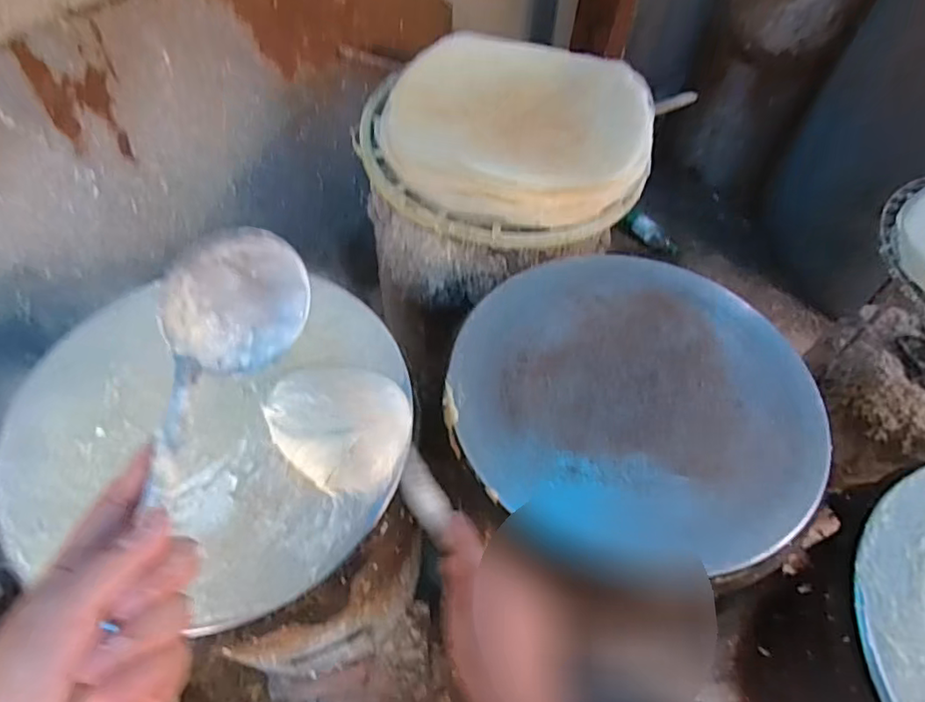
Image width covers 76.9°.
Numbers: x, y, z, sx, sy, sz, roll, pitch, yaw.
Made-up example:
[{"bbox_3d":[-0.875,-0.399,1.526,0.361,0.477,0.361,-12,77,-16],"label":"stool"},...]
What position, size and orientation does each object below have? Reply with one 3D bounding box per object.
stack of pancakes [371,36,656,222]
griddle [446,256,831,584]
[{"bbox_3d":[0.075,-0.323,0.811,0.370,0.068,0.355,6,56,0],"label":"stack of pancakes"},{"bbox_3d":[0.175,0.038,0.594,0.355,0.032,0.357,2,56,-3],"label":"griddle"}]

